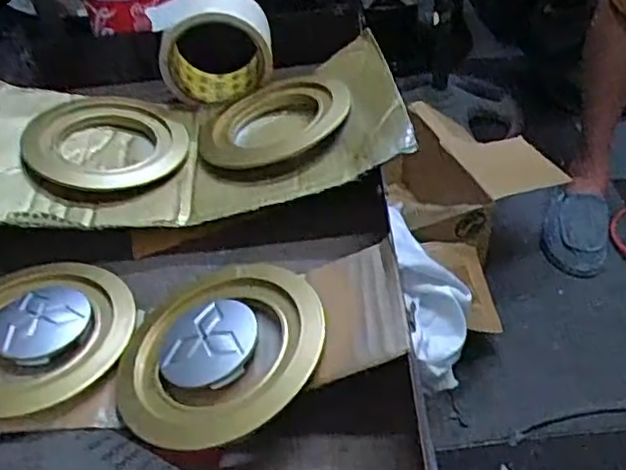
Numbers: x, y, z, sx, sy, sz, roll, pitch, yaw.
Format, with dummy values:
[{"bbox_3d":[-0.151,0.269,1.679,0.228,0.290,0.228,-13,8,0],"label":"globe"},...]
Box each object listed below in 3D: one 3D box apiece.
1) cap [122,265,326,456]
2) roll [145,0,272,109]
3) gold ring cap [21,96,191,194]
[{"bbox_3d":[-0.051,0.059,0.361,0.110,0.027,0.121,-2,42,2],"label":"cap"},{"bbox_3d":[-0.081,-0.156,0.545,0.094,0.085,0.052,-8,39,-5],"label":"roll"},{"bbox_3d":[-0.154,-0.070,0.494,0.114,0.028,0.110,-2,39,2],"label":"gold ring cap"}]

